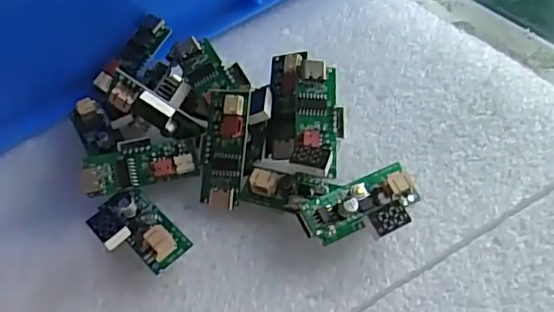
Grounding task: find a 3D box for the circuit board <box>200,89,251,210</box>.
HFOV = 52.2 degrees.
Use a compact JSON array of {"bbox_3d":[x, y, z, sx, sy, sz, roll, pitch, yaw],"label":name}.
[{"bbox_3d":[-0.018,-0.003,0.187,0.015,0.007,0.039,7,88,12],"label":"circuit board"}]

